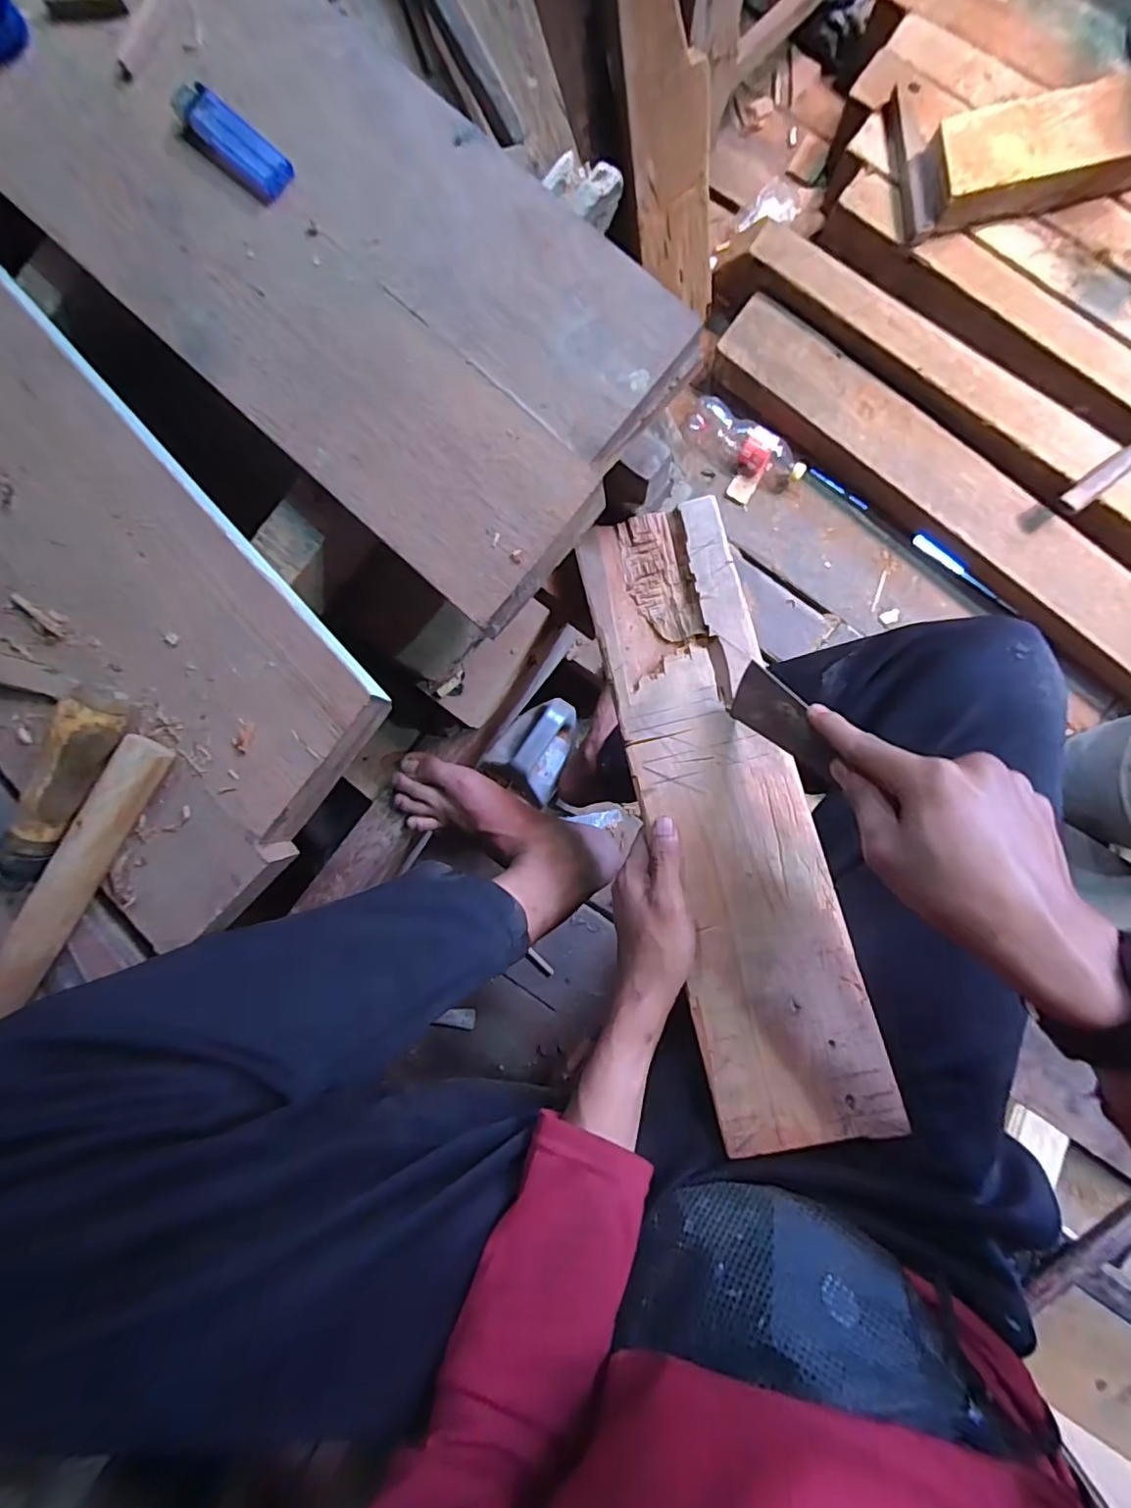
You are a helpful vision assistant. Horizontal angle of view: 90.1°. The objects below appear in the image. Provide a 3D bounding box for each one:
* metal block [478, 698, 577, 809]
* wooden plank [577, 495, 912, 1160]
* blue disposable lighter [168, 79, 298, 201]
[{"bbox_3d":[-0.043,-0.014,0.784,0.106,0.071,0.143,28,93,4],"label":"metal block"},{"bbox_3d":[0.117,0.034,0.420,0.115,0.020,0.465,-14,79,0],"label":"wooden plank"},{"bbox_3d":[-0.204,-0.373,0.343,0.083,0.011,0.028,42,93,3],"label":"blue disposable lighter"}]

